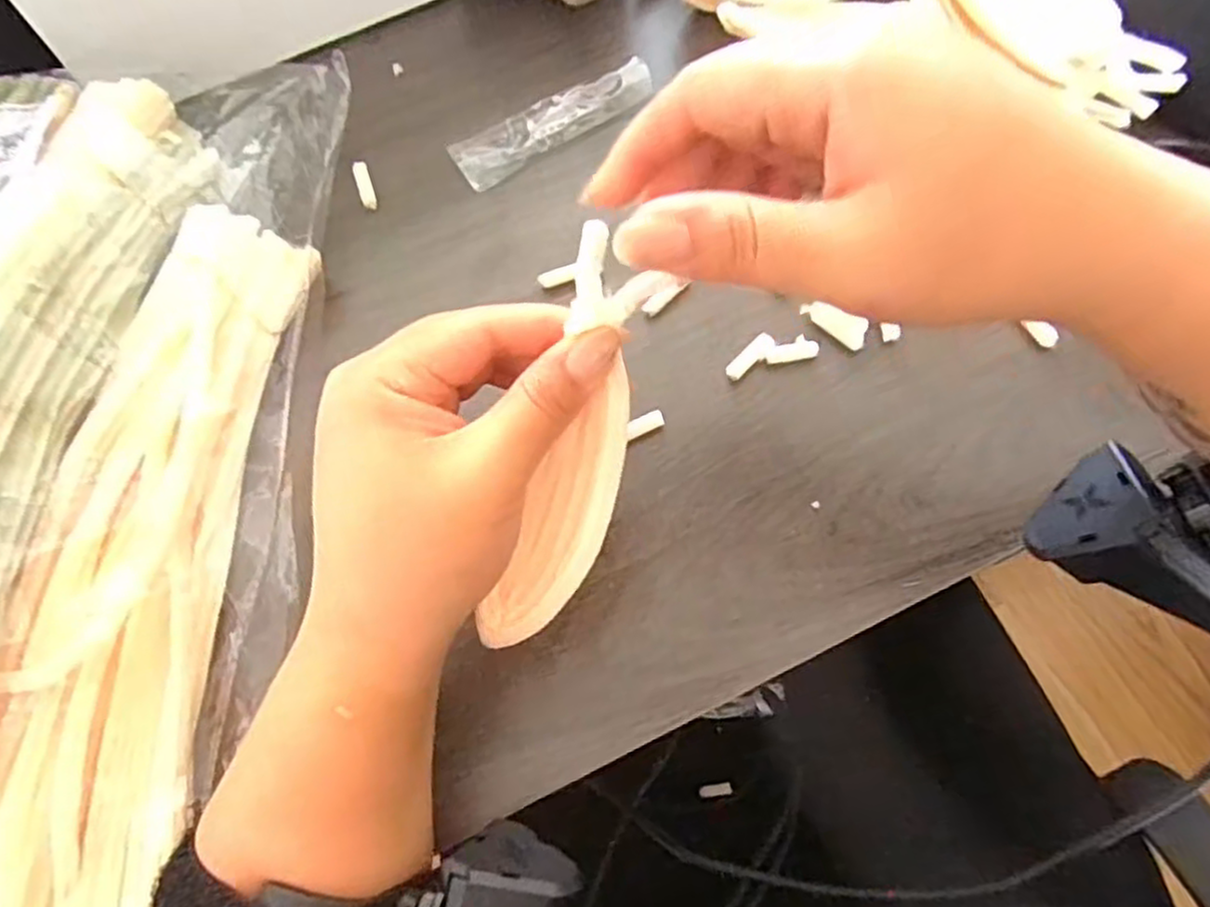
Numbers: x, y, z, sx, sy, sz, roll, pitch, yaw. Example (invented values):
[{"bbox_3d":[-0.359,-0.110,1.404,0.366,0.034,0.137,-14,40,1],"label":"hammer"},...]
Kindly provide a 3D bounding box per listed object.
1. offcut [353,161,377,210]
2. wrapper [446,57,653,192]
[{"bbox_3d":[-0.128,-0.144,0.379,0.008,0.004,0.031,-20,69,-3],"label":"offcut"},{"bbox_3d":[-0.028,-0.180,0.382,0.111,0.004,0.032,-31,76,0],"label":"wrapper"}]

